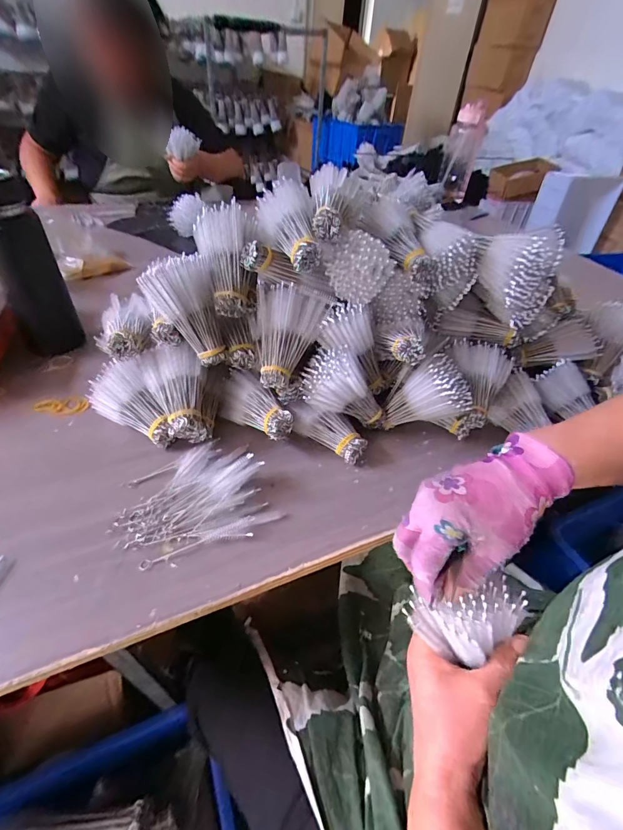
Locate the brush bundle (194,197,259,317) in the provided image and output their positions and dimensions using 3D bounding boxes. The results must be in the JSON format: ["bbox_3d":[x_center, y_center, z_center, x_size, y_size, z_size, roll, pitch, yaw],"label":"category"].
[{"bbox_3d":[-0.094,-0.179,0.448,0.078,0.051,0.126,-6,89,-12],"label":"brush bundle"}]

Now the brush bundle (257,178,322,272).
[{"bbox_3d":[-0.020,-0.217,0.439,0.058,0.043,0.125,-14,69,-20],"label":"brush bundle"}]

